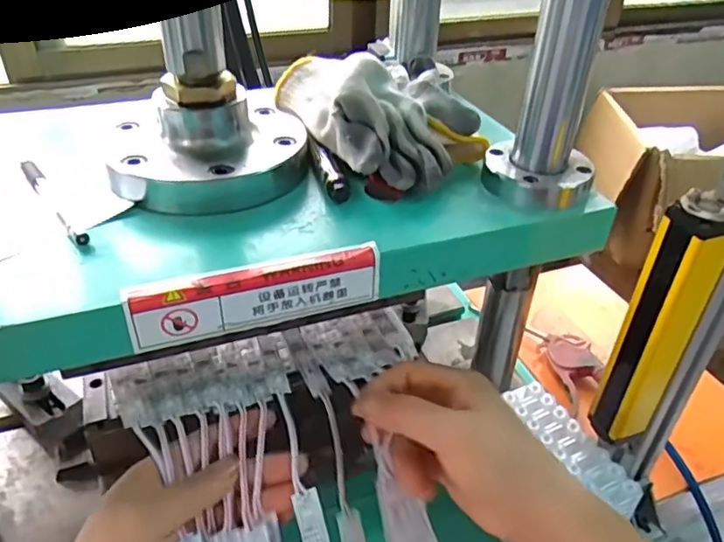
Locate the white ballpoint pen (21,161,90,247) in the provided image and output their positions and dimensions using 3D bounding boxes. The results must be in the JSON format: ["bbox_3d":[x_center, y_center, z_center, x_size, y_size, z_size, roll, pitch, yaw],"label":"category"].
[{"bbox_3d":[-0.205,-0.047,0.391,0.010,0.011,0.109,-26,46,-32],"label":"white ballpoint pen"}]

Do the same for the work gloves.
[{"bbox_3d":[0.014,-0.126,0.459,0.116,0.063,0.173,-21,43,-27],"label":"work gloves"}]

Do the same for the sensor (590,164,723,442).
[{"bbox_3d":[0.197,0.028,0.387,0.040,0.206,0.038,25,43,27],"label":"sensor"}]

